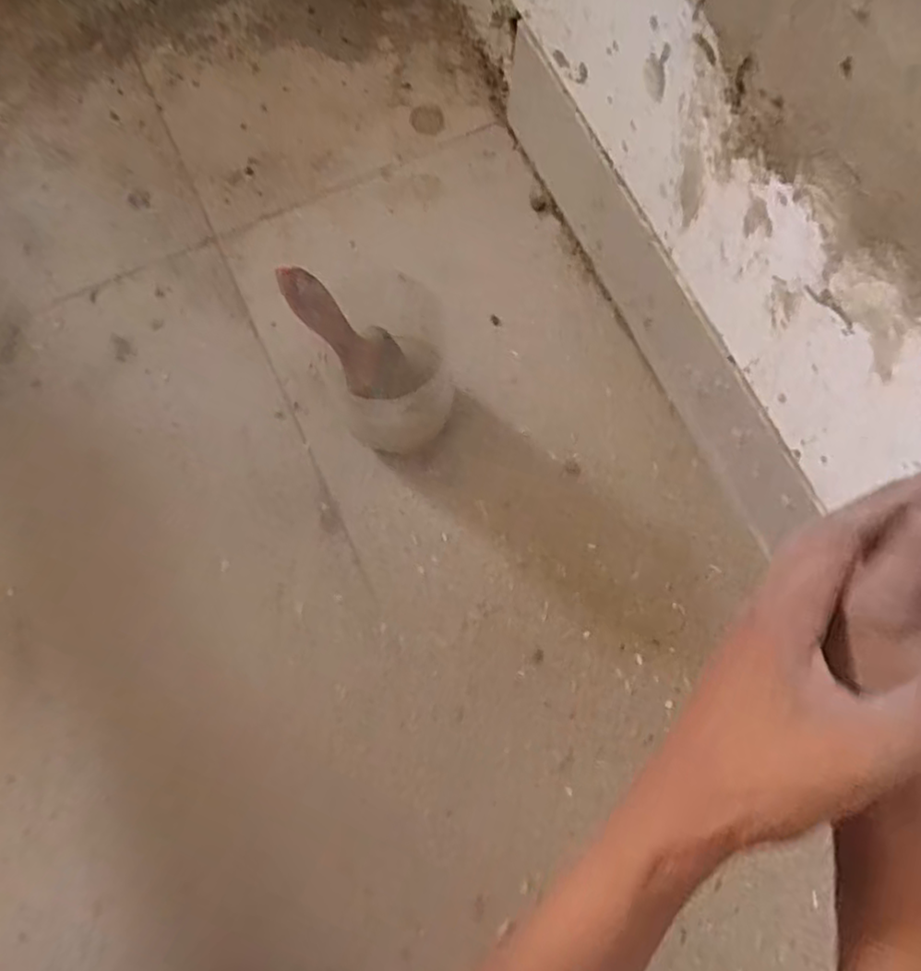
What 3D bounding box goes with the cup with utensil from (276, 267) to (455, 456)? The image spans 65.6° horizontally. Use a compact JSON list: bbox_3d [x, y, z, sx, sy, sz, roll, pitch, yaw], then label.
[{"bbox_3d":[-0.050,-0.086,0.469,0.090,0.166,0.112,-6,75,-3],"label":"cup with utensil"}]

